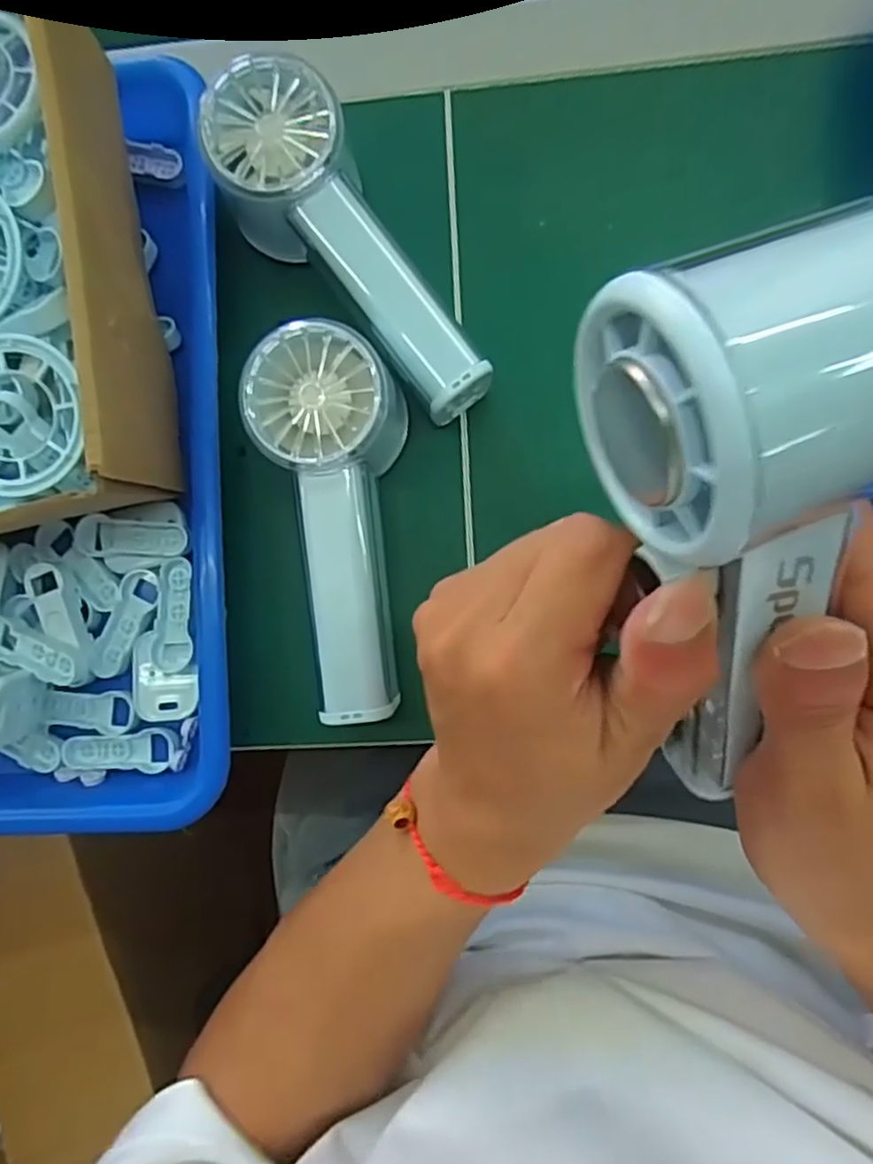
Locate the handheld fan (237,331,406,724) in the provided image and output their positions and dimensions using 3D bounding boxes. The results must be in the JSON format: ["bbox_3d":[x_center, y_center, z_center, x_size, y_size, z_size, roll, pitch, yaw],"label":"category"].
[{"bbox_3d":[-0.040,-0.021,0.277,0.055,0.045,0.151,-5,85,6],"label":"handheld fan"}]

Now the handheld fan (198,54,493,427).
[{"bbox_3d":[-0.036,-0.130,0.286,0.055,0.055,0.148,-32,83,3],"label":"handheld fan"}]

